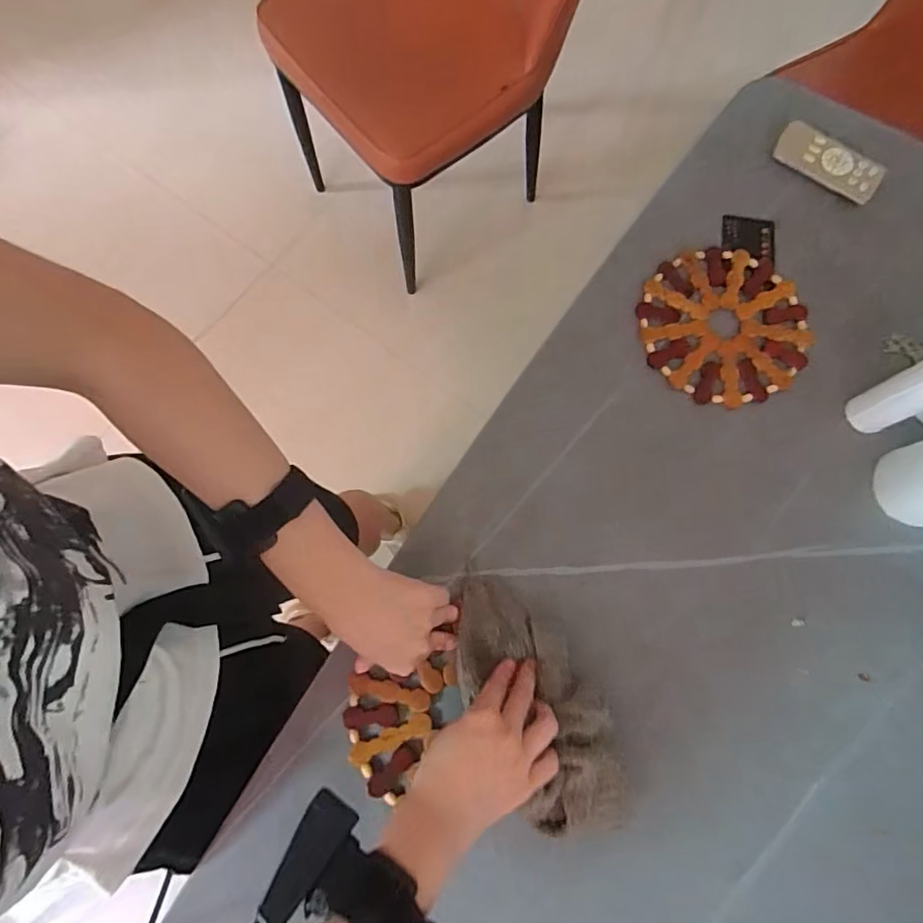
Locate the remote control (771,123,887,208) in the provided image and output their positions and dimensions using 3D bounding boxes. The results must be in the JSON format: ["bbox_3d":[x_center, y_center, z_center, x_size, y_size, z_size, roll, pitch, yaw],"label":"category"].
[{"bbox_3d":[0.363,-0.297,0.553,0.103,0.012,0.045,34,77,8],"label":"remote control"}]

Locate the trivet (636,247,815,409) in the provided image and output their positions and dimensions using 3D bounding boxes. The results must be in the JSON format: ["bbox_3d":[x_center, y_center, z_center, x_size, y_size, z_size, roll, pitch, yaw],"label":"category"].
[{"bbox_3d":[0.245,-0.127,0.521,0.152,0.009,0.151,0,75,-1],"label":"trivet"}]

